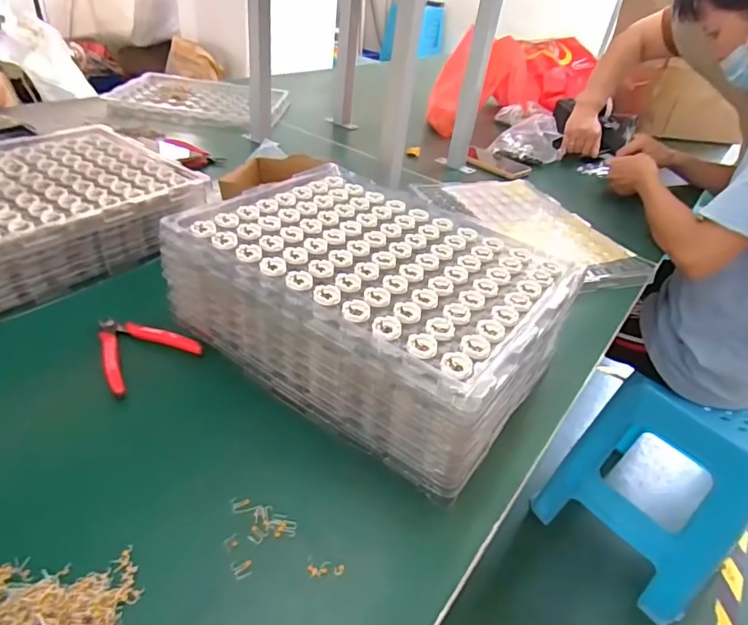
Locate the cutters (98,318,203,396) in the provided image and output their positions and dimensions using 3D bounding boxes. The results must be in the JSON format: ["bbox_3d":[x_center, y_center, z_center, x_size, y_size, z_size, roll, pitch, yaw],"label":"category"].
[{"bbox_3d":[-0.241,0.032,0.503,0.106,0.016,0.089,33,44,30],"label":"cutters"}]

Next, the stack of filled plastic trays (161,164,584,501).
[{"bbox_3d":[0.000,-0.019,0.516,0.345,0.111,0.254,28,42,25],"label":"stack of filled plastic trays"}]

